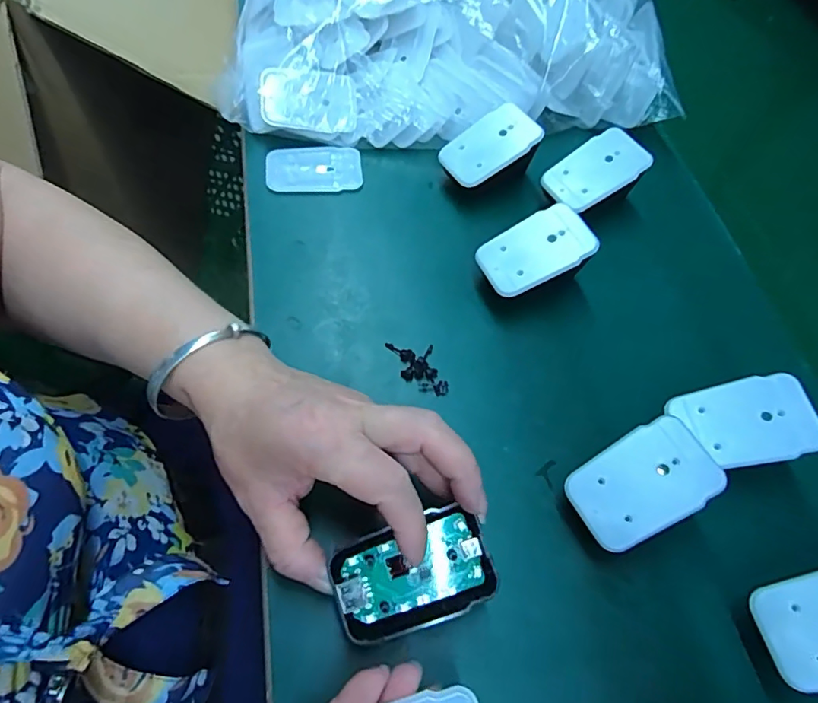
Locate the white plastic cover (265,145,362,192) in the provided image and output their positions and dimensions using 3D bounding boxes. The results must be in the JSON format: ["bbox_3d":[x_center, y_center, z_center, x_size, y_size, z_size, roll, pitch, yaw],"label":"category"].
[{"bbox_3d":[-0.073,-0.139,0.394,0.071,0.007,0.043,-2,62,-4],"label":"white plastic cover"}]

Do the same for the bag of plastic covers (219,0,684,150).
[{"bbox_3d":[0.030,-0.298,0.431,0.340,0.112,0.253,-1,62,-3],"label":"bag of plastic covers"}]

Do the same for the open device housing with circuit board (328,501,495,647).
[{"bbox_3d":[0.001,0.100,0.232,0.069,0.006,0.044,-19,80,-7],"label":"open device housing with circuit board"}]

